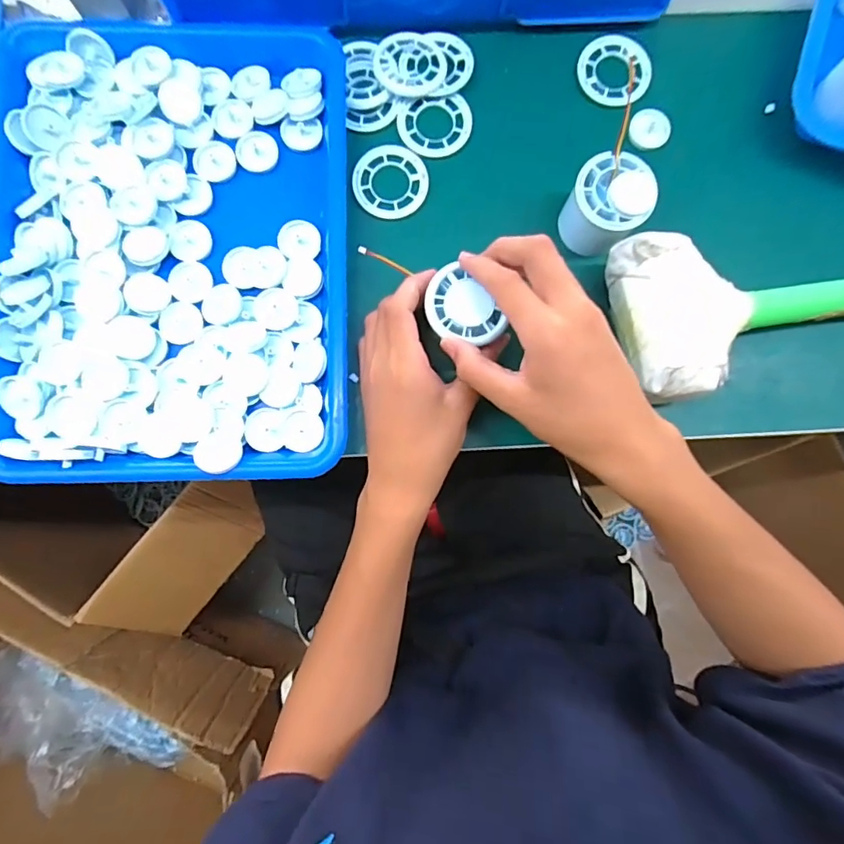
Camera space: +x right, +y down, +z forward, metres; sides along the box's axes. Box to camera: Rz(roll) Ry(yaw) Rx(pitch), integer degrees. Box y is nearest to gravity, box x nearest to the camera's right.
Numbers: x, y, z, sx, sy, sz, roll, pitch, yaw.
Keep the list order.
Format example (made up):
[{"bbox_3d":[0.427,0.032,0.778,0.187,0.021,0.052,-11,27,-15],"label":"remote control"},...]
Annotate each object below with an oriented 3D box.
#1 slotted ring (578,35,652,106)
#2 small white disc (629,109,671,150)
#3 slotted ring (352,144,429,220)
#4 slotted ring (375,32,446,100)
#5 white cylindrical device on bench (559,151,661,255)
[{"bbox_3d":[0.155,-0.283,0.401,0.059,0.004,0.058,0,84,-1],"label":"slotted ring"},{"bbox_3d":[0.182,-0.234,0.396,0.031,0.005,0.029,0,84,-1],"label":"small white disc"},{"bbox_3d":[-0.025,-0.189,0.388,0.058,0.004,0.058,0,84,-1],"label":"slotted ring"},{"bbox_3d":[-0.009,-0.283,0.391,0.055,0.004,0.051,0,86,-3],"label":"slotted ring"},{"bbox_3d":[0.133,-0.159,0.368,0.053,0.057,0.051,0,84,-1],"label":"white cylindrical device on bench"}]

